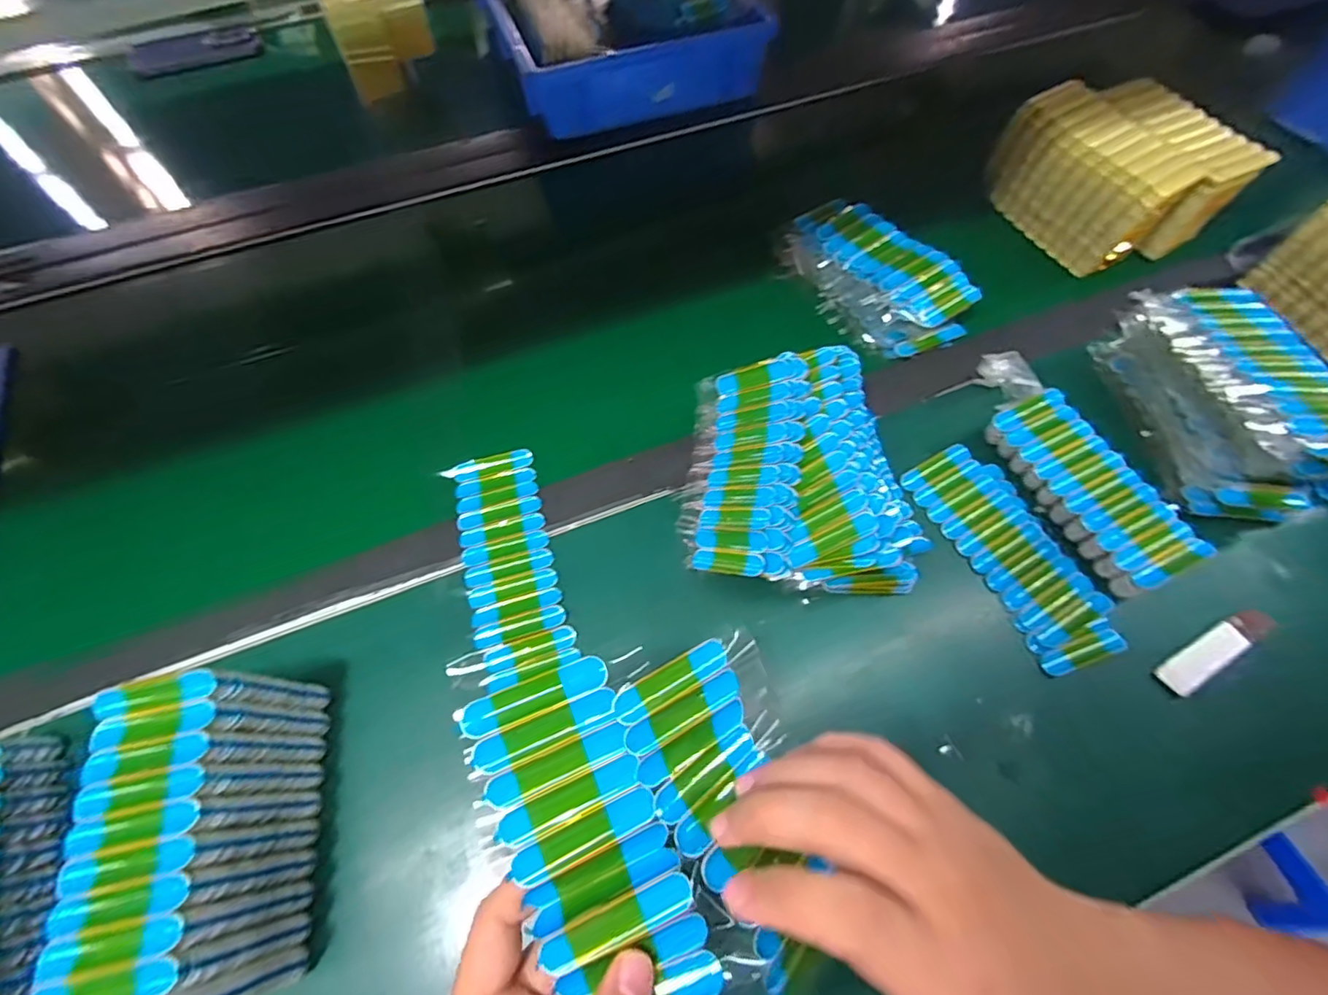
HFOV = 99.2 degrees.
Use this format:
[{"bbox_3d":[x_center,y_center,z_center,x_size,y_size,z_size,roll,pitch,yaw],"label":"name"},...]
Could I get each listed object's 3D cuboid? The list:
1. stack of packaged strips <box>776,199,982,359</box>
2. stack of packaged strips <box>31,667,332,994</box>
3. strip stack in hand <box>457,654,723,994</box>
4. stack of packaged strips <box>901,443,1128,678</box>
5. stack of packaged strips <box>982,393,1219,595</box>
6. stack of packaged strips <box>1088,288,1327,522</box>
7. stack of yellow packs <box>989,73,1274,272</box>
[{"bbox_3d":[0.191,-0.209,0.526,0.100,0.043,0.182,-30,66,-14],"label":"stack of packaged strips"},{"bbox_3d":[-0.244,0.180,0.300,0.074,0.096,0.152,-10,63,-4],"label":"stack of packaged strips"},{"bbox_3d":[-0.032,0.141,0.235,0.063,0.016,0.135,-25,81,-13],"label":"strip stack in hand"},{"bbox_3d":[0.256,0.038,0.417,0.070,0.012,0.172,-24,64,-10],"label":"stack of packaged strips"},{"bbox_3d":[0.313,-0.008,0.419,0.058,0.030,0.154,-23,64,-10],"label":"stack of packaged strips"},{"bbox_3d":[0.427,-0.076,0.426,0.092,0.081,0.177,-6,63,-2],"label":"stack of packaged strips"},{"bbox_3d":[0.450,-0.324,0.561,0.167,0.091,0.166,-26,65,-12],"label":"stack of yellow packs"}]

